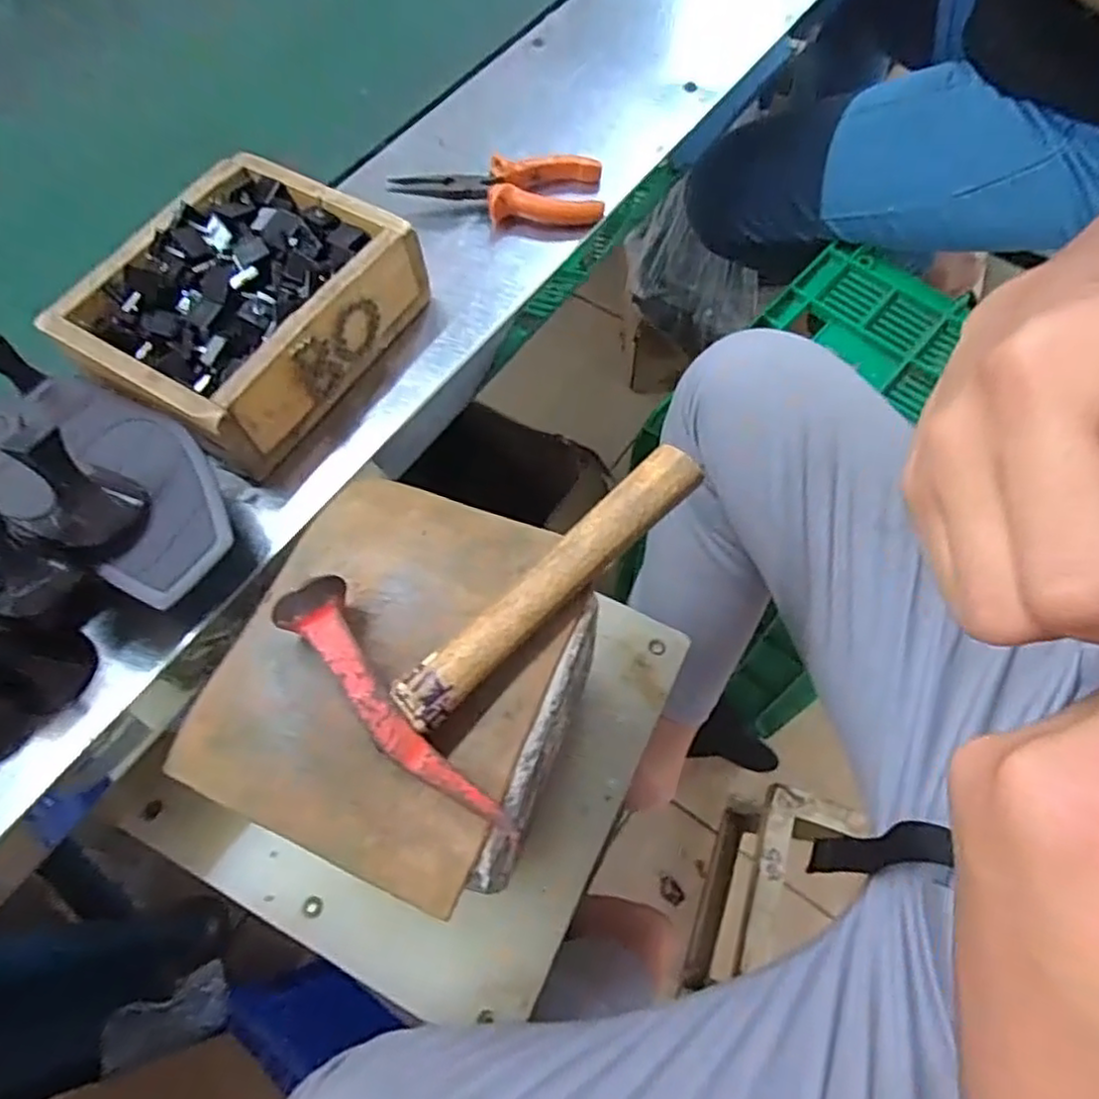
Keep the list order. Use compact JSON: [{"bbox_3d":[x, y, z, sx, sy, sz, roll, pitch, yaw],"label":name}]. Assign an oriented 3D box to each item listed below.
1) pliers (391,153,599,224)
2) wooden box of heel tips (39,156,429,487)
[{"bbox_3d":[-0.037,-0.266,0.518,0.152,0.027,0.054,-5,63,1],"label":"pliers"},{"bbox_3d":[-0.196,-0.156,0.443,0.158,0.059,0.178,30,69,17],"label":"wooden box of heel tips"}]

